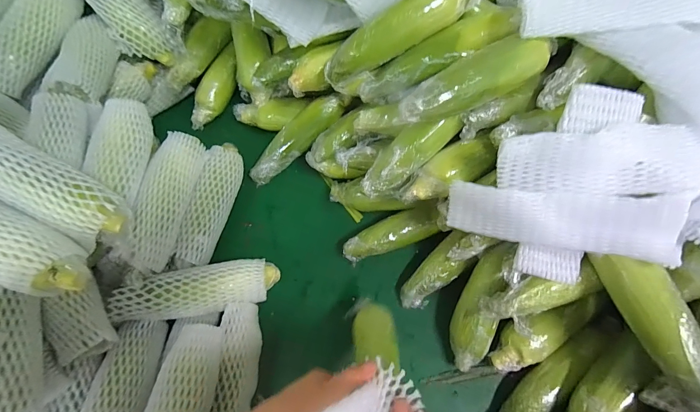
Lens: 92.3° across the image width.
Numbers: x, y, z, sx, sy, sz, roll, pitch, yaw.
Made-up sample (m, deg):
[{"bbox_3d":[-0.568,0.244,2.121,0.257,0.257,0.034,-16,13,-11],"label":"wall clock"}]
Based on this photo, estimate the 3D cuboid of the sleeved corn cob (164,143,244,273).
[{"bbox_3d":[-0.222,0.002,0.550,0.047,0.068,0.216,9,68,7],"label":"sleeved corn cob"}]

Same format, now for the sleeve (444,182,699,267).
[{"bbox_3d":[0.214,0.014,0.362,0.212,0.069,0.016,6,25,30],"label":"sleeve"}]

